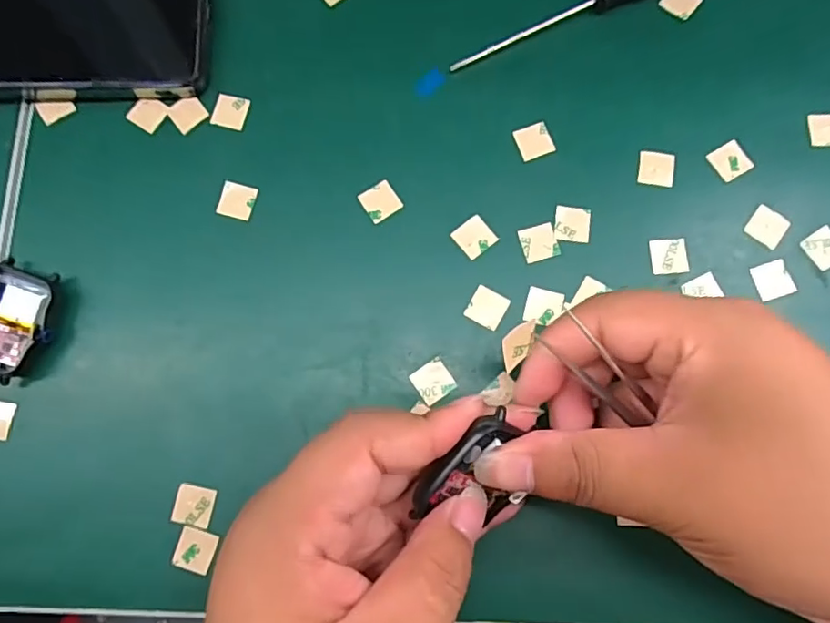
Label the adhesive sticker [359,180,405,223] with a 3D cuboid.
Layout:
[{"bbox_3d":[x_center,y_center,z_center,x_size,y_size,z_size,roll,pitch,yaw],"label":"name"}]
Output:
[{"bbox_3d":[-0.015,-0.049,0.253,0.016,0.004,0.016,-33,81,-6],"label":"adhesive sticker"}]

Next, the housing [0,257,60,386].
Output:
[{"bbox_3d":[-0.173,0.004,0.241,0.038,0.012,0.047,19,80,4],"label":"housing"}]

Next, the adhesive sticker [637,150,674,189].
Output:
[{"bbox_3d":[0.109,-0.064,0.253,0.015,0.004,0.016,9,81,5],"label":"adhesive sticker"}]

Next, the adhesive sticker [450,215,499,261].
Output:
[{"bbox_3d":[0.026,-0.033,0.248,0.016,0.004,0.015,-39,81,-6],"label":"adhesive sticker"}]

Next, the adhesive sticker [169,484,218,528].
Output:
[{"bbox_3d":[-0.090,0.079,0.229,0.015,0.004,0.016,12,80,3],"label":"adhesive sticker"}]

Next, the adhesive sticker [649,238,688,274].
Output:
[{"bbox_3d":[0.111,-0.024,0.244,0.015,0.004,0.015,-2,79,1],"label":"adhesive sticker"}]

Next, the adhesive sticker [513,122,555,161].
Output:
[{"bbox_3d":[0.054,-0.077,0.257,0.015,0.004,0.015,-20,83,-3],"label":"adhesive sticker"}]

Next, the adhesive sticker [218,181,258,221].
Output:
[{"bbox_3d":[-0.080,-0.050,0.254,0.015,0.004,0.016,14,80,4],"label":"adhesive sticker"}]

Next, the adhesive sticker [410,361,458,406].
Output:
[{"bbox_3d":[0.008,0.030,0.237,0.015,0.004,0.015,-32,78,-9],"label":"adhesive sticker"}]

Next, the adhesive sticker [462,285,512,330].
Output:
[{"bbox_3d":[0.031,-0.002,0.242,0.015,0.004,0.015,30,81,6],"label":"adhesive sticker"}]

